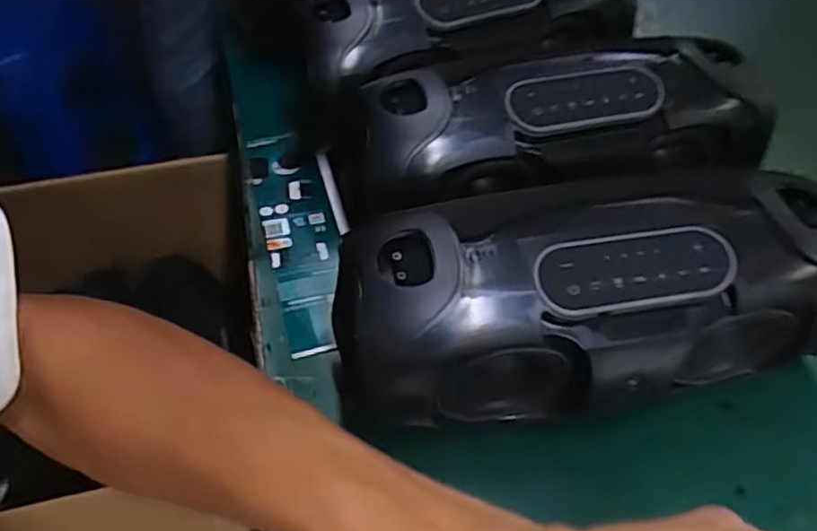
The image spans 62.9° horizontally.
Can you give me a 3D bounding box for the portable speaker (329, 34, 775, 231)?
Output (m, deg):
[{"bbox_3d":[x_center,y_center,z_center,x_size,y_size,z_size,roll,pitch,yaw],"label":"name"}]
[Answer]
[{"bbox_3d":[0.104,-0.094,0.482,0.310,0.108,0.127,-6,51,-6],"label":"portable speaker"}]

